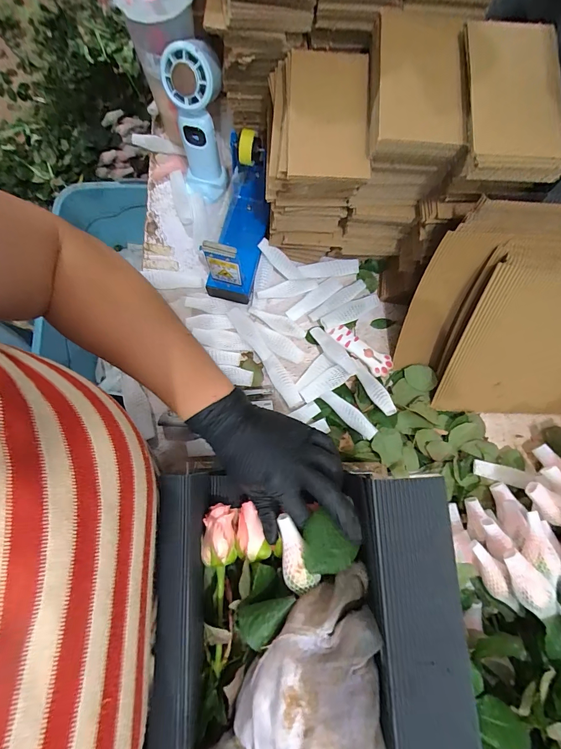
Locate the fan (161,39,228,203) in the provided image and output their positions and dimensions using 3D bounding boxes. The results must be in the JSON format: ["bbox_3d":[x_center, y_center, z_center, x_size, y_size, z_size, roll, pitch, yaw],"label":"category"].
[{"bbox_3d":[-0.107,-0.322,0.474,0.073,0.182,0.078,-6,80,-2],"label":"fan"}]

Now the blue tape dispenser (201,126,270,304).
[{"bbox_3d":[-0.055,-0.210,0.471,0.068,0.114,0.194,9,80,0],"label":"blue tape dispenser"}]

